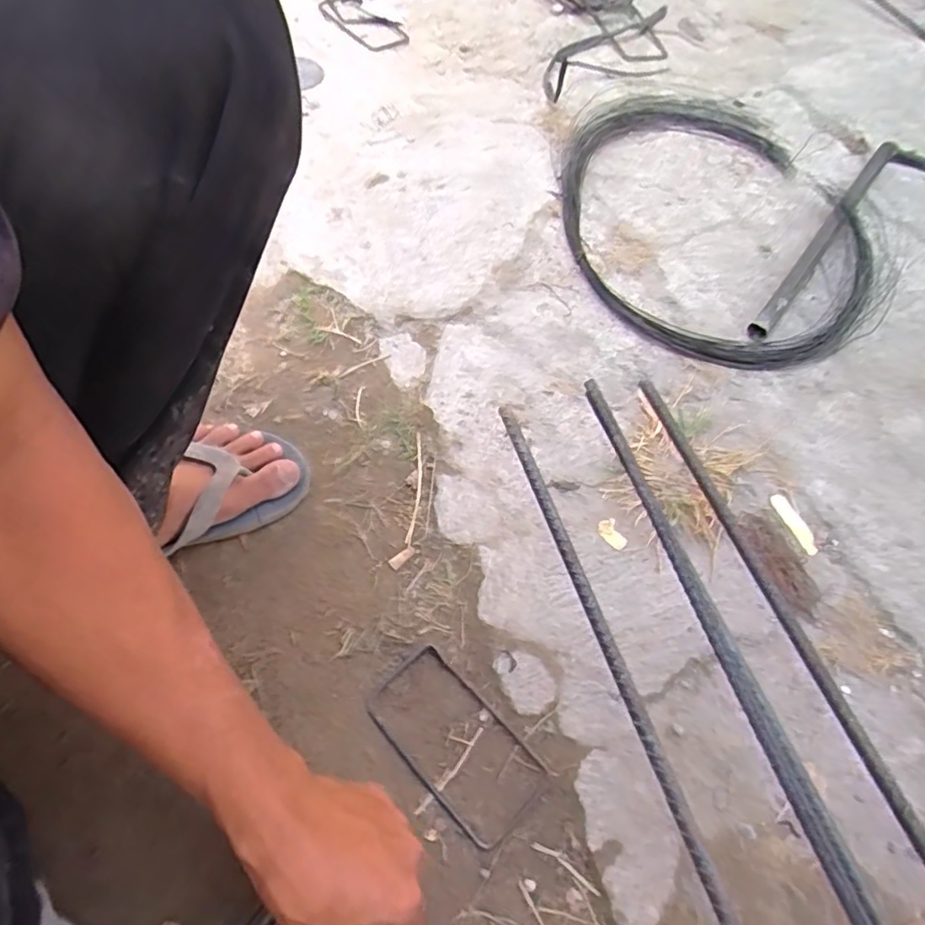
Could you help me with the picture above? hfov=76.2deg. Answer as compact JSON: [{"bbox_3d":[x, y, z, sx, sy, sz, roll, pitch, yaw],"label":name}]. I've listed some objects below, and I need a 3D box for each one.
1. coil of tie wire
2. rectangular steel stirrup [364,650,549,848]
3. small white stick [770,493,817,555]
[{"bbox_3d":[0.303,-0.312,0.735,0.369,0.035,0.441,-4,63,-5],"label":"coil of tie wire"},{"bbox_3d":[-0.007,0.217,0.459,0.144,0.006,0.075,42,69,17],"label":"rectangular steel stirrup"},{"bbox_3d":[0.308,0.056,0.547,0.017,0.004,0.061,-20,66,-12],"label":"small white stick"}]

